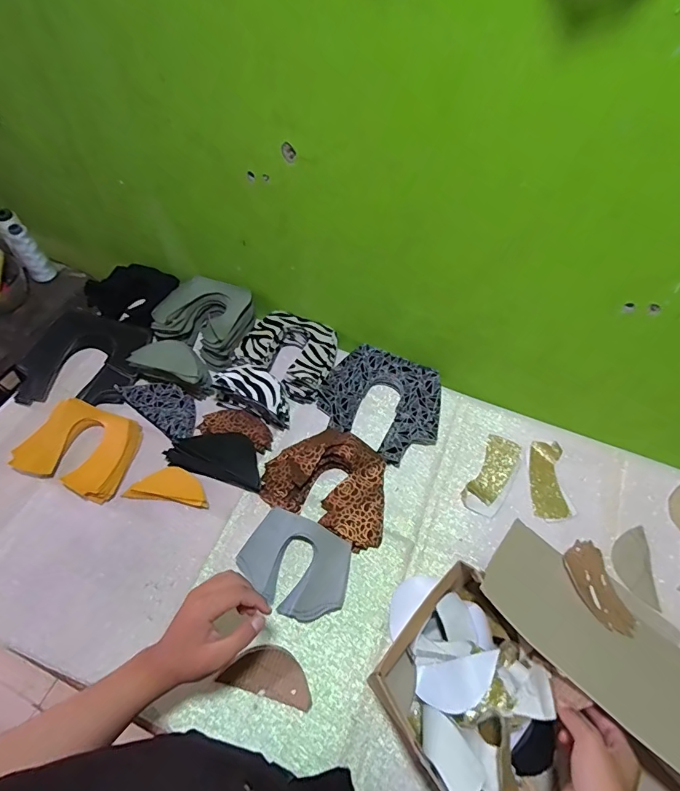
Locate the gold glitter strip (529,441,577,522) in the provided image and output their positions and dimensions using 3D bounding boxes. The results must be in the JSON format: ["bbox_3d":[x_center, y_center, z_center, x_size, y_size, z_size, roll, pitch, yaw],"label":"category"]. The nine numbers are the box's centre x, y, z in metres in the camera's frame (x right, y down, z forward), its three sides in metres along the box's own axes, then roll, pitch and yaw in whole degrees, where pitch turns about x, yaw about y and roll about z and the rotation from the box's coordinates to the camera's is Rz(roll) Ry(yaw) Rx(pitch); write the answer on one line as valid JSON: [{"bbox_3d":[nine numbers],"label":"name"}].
[{"bbox_3d":[0.319,0.127,0.671,0.058,0.018,0.122,4,57,-1],"label":"gold glitter strip"}]

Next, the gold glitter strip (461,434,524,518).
[{"bbox_3d":[0.240,0.123,0.679,0.062,0.010,0.140,29,60,14],"label":"gold glitter strip"}]

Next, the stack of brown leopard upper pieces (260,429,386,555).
[{"bbox_3d":[-0.011,0.125,0.642,0.191,0.041,0.137,26,59,13],"label":"stack of brown leopard upper pieces"}]

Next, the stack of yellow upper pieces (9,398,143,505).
[{"bbox_3d":[-0.391,0.075,0.660,0.166,0.024,0.123,19,58,9],"label":"stack of yellow upper pieces"}]

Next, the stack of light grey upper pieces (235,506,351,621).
[{"bbox_3d":[-0.058,0.225,0.584,0.142,0.024,0.110,25,59,12],"label":"stack of light grey upper pieces"}]

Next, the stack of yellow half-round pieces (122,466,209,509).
[{"bbox_3d":[-0.246,0.130,0.638,0.116,0.012,0.050,9,57,2],"label":"stack of yellow half-round pieces"}]

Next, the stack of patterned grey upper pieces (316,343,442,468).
[{"bbox_3d":[0.071,0.012,0.728,0.193,0.038,0.178,29,60,14],"label":"stack of patterned grey upper pieces"}]

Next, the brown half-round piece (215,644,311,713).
[{"bbox_3d":[-0.083,0.330,0.524,0.107,0.008,0.054,16,74,4],"label":"brown half-round piece"}]

